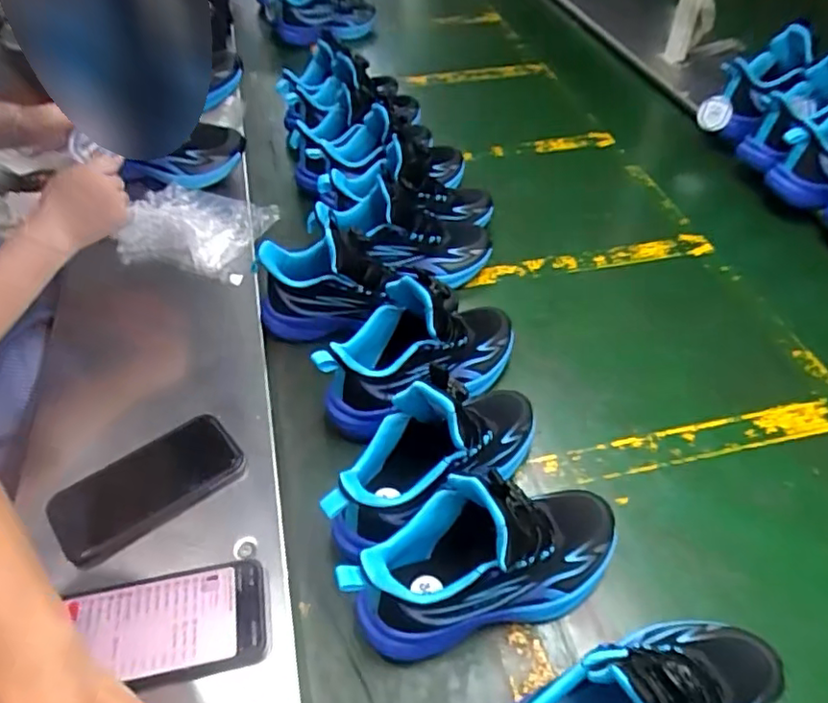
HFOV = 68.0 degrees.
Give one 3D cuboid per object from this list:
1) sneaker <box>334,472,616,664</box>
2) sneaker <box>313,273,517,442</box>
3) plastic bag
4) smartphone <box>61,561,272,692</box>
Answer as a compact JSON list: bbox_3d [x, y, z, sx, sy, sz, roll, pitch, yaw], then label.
[{"bbox_3d":[0.060,0.154,0.475,0.230,0.140,0.084,-13,49,-11],"label":"sneaker"},{"bbox_3d":[0.008,-0.008,0.621,0.220,0.141,0.088,-26,52,-21],"label":"sneaker"},{"bbox_3d":[-0.299,-0.163,0.825,0.180,0.033,0.133,17,50,15],"label":"plastic bag"},{"bbox_3d":[-0.190,0.212,0.475,0.152,0.012,0.081,-8,48,-7],"label":"smartphone"}]

